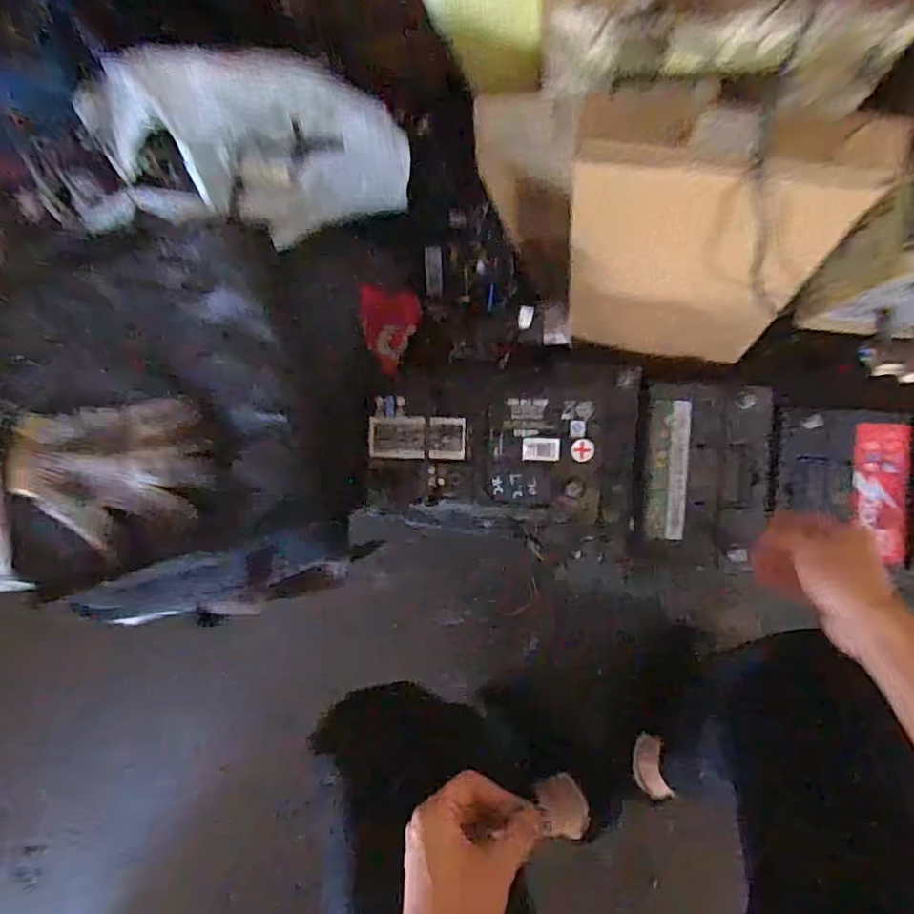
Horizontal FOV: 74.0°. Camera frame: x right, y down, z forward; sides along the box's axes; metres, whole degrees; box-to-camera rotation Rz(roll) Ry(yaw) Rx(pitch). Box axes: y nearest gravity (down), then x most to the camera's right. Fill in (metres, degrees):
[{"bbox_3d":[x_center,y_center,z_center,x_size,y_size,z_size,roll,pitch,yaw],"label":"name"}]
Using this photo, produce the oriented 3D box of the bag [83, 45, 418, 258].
[{"bbox_3d":[-0.223,-0.292,0.596,0.300,0.206,0.138,-3,89,9],"label":"bag"}]

